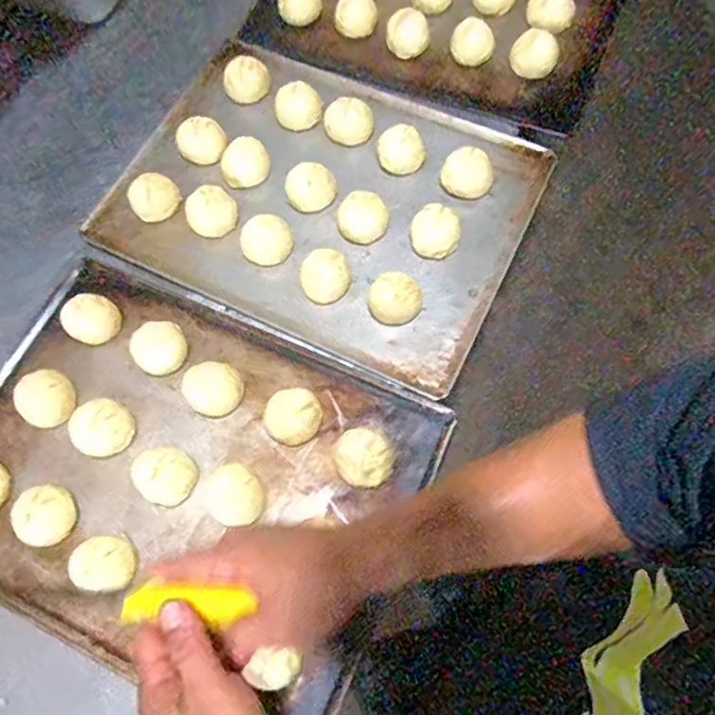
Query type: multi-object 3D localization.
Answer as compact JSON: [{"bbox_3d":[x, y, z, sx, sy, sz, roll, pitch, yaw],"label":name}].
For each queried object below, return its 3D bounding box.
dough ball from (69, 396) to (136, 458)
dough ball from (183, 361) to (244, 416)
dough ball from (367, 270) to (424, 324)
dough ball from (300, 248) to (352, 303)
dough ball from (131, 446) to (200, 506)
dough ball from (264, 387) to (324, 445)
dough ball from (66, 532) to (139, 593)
[{"bbox_3d":[-0.248,0.066,0.560,0.052,0.045,0.056,-1,70,2],"label":"dough ball"},{"bbox_3d":[-0.140,0.032,0.572,0.051,0.036,0.049,-1,70,2],"label":"dough ball"},{"bbox_3d":[0.038,-0.057,0.592,0.052,0.038,0.049,-1,70,2],"label":"dough ball"},{"bbox_3d":[-0.034,-0.087,0.609,0.049,0.034,0.051,-1,70,2],"label":"dough ball"},{"bbox_3d":[-0.178,0.111,0.542,0.051,0.045,0.049,-1,70,2],"label":"dough ball"},{"bbox_3d":[-0.062,0.058,0.566,0.056,0.022,0.053,-1,70,2],"label":"dough ball"},{"bbox_3d":[-0.222,0.181,0.517,0.055,0.046,0.049,-1,70,2],"label":"dough ball"}]

